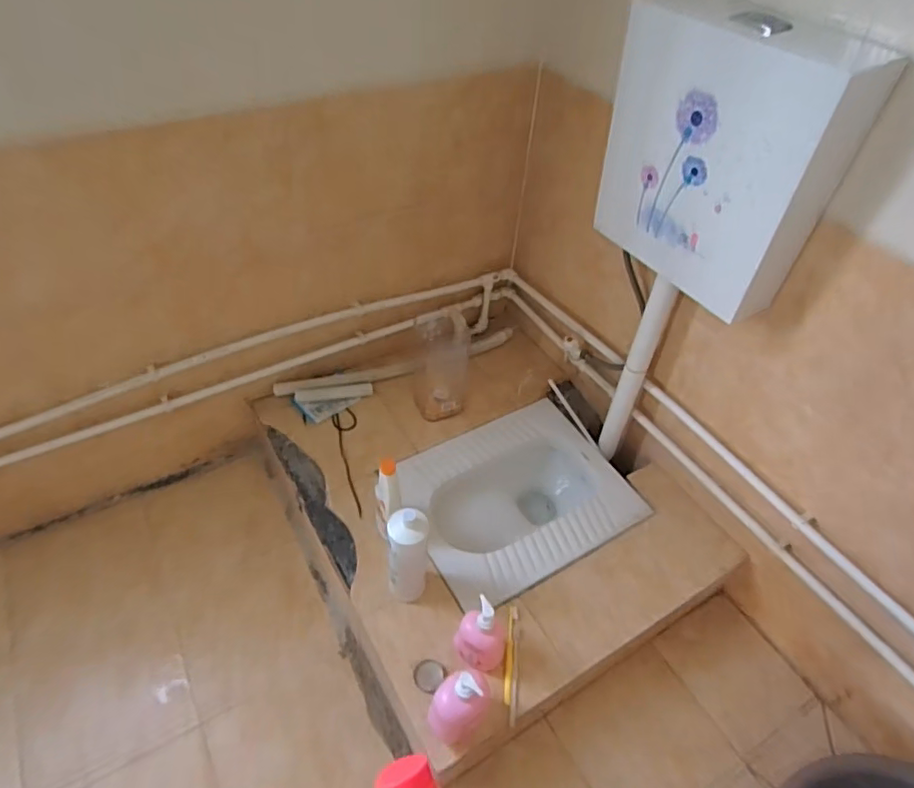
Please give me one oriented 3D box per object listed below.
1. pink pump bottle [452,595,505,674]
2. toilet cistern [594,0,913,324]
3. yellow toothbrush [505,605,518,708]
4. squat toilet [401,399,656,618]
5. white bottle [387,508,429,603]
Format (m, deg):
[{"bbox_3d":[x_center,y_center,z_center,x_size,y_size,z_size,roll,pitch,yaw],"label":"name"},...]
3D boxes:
[{"bbox_3d":[0.043,0.429,1.033,0.092,0.188,0.079,9,47,3],"label":"pink pump bottle"},{"bbox_3d":[0.425,-0.392,0.966,0.144,0.392,0.372,-21,52,-23],"label":"toilet cistern"},{"bbox_3d":[0.101,0.485,1.096,0.018,0.021,0.177,8,48,4],"label":"yellow toothbrush"},{"bbox_3d":[0.142,0.279,1.428,0.522,0.206,0.423,-19,51,-22],"label":"squat toilet"},{"bbox_3d":[-0.091,0.311,1.077,0.078,0.265,0.084,-1,47,-7],"label":"white bottle"}]

